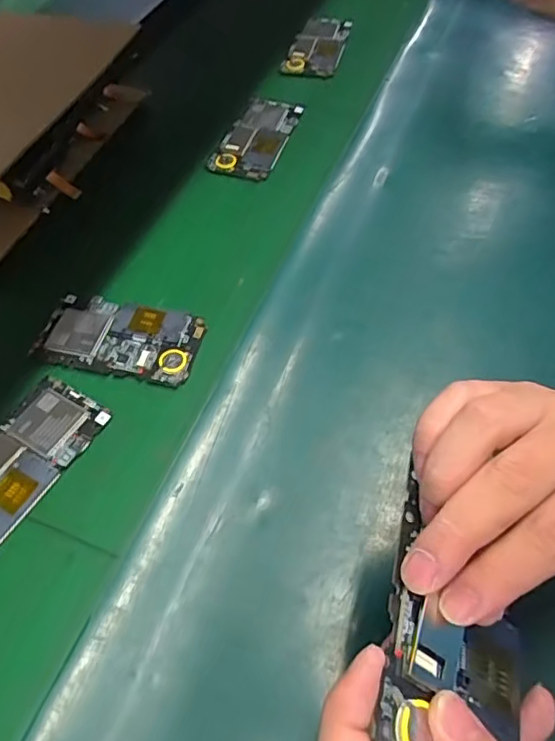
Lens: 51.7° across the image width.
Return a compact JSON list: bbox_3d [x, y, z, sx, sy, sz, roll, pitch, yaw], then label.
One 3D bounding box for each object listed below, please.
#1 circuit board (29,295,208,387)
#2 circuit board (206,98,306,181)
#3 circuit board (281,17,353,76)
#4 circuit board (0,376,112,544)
[{"bbox_3d":[-0.123,-0.026,0.446,0.123,0.009,0.065,8,59,14],"label":"circuit board"},{"bbox_3d":[-0.022,-0.243,0.593,0.067,0.007,0.124,13,60,17],"label":"circuit board"},{"bbox_3d":[0.049,-0.395,0.688,0.065,0.016,0.124,9,59,14],"label":"circuit board"},{"bbox_3d":[-0.176,0.061,0.387,0.064,0.006,0.124,25,64,22],"label":"circuit board"}]

